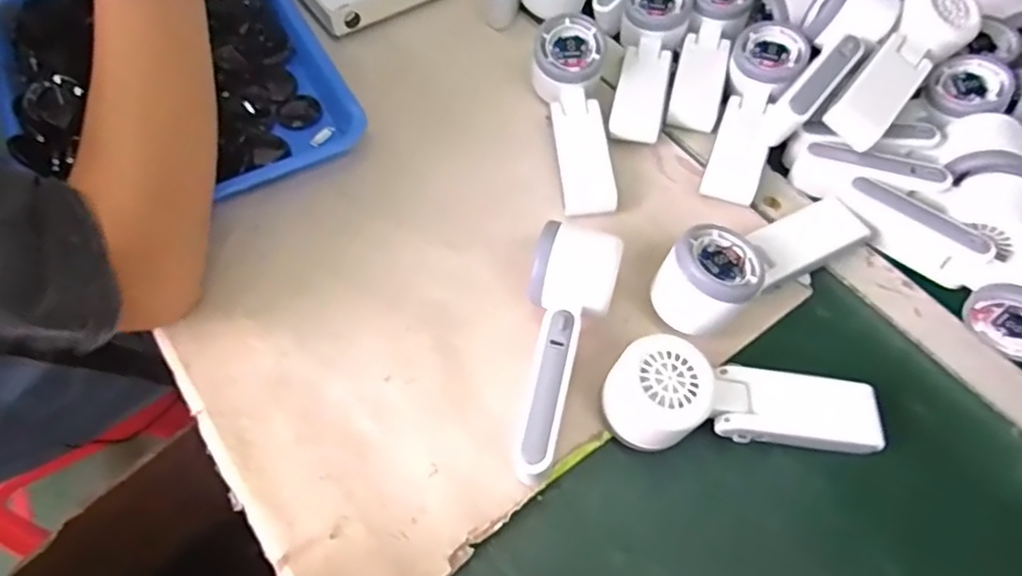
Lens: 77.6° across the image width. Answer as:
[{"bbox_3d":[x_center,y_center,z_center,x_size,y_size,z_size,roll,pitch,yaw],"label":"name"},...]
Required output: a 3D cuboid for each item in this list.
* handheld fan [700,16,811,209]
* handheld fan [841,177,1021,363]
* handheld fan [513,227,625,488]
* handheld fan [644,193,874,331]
[{"bbox_3d":[0.194,-0.139,0.500,0.058,0.046,0.171,17,59,9],"label":"handheld fan"},{"bbox_3d":[0.314,-0.025,0.440,0.059,0.042,0.157,-29,63,-19],"label":"handheld fan"},{"bbox_3d":[0.028,0.040,0.392,0.052,0.052,0.158,13,58,6],"label":"handheld fan"},{"bbox_3d":[0.170,-0.025,0.430,0.162,0.051,0.055,-28,63,-18],"label":"handheld fan"}]

